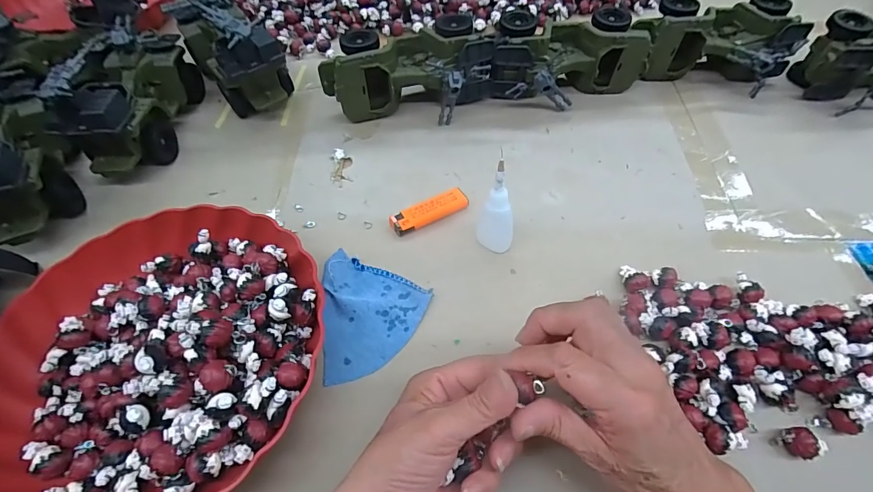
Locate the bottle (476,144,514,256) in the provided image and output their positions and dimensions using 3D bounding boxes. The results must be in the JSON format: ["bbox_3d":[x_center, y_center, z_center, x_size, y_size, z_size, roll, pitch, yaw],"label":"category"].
[{"bbox_3d":[0.056,-0.032,0.366,0.032,0.090,0.033,11,57,8],"label":"bottle"}]

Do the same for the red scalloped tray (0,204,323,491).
[{"bbox_3d":[-0.205,0.076,0.308,0.239,0.066,0.240,3,56,2],"label":"red scalloped tray"}]

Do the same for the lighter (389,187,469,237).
[{"bbox_3d":[-0.007,-0.034,0.417,0.082,0.016,0.023,-26,60,-16],"label":"lighter"}]

